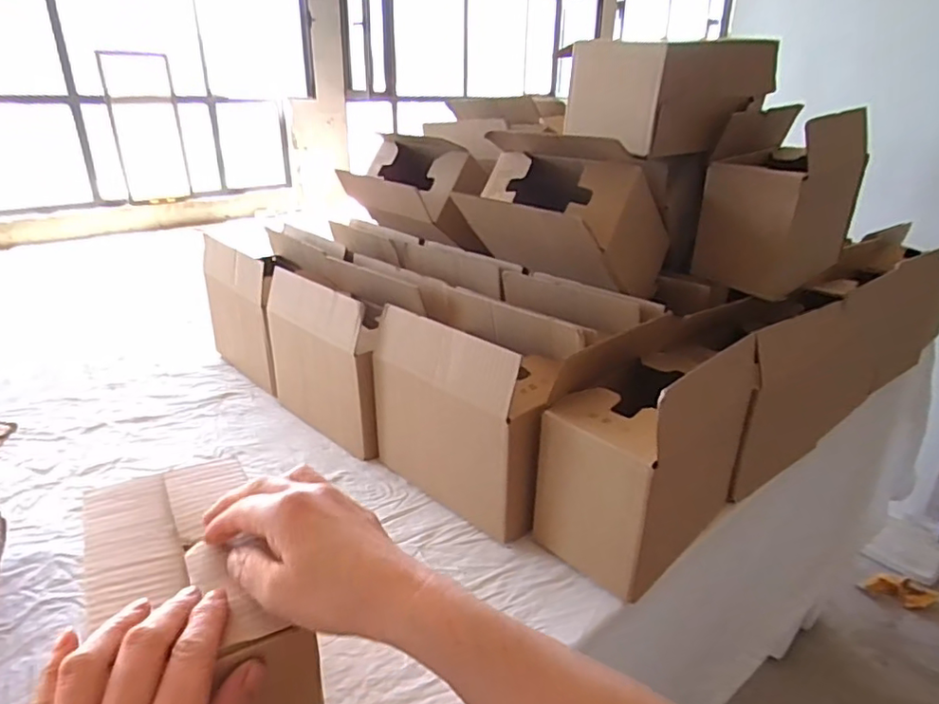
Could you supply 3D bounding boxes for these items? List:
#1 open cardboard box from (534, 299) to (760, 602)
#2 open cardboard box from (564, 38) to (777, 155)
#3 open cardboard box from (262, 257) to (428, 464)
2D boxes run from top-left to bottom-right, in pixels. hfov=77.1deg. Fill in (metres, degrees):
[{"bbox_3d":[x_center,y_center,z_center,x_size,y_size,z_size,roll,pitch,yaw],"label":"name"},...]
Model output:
[{"bbox_3d":[0.205,0.091,0.654,0.128,0.193,0.265,23,32,39],"label":"open cardboard box"},{"bbox_3d":[0.285,-0.370,0.848,0.240,0.131,0.174,-15,29,-33],"label":"open cardboard box"},{"bbox_3d":[-0.176,-0.005,0.851,0.123,0.203,0.237,-19,32,-38],"label":"open cardboard box"}]

